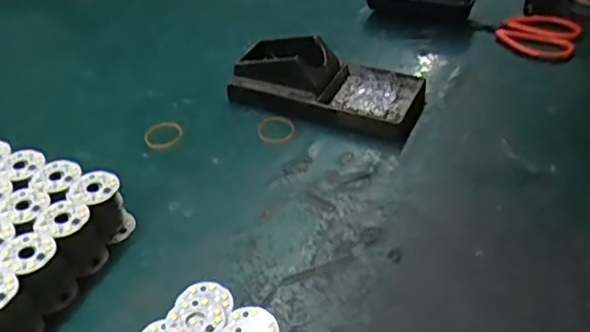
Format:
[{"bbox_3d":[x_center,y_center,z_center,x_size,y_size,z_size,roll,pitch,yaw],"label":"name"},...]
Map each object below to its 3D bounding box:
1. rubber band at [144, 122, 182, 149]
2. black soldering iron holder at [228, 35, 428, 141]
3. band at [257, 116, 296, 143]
[{"bbox_3d":[-0.109,-0.028,0.497,0.031,0.004,0.031,-15,42,-16],"label":"rubber band"},{"bbox_3d":[0.030,-0.077,0.521,0.159,0.040,0.084,16,43,20],"label":"black soldering iron holder"},{"bbox_3d":[-0.016,-0.032,0.498,0.031,0.004,0.035,-12,41,-13],"label":"band"}]

